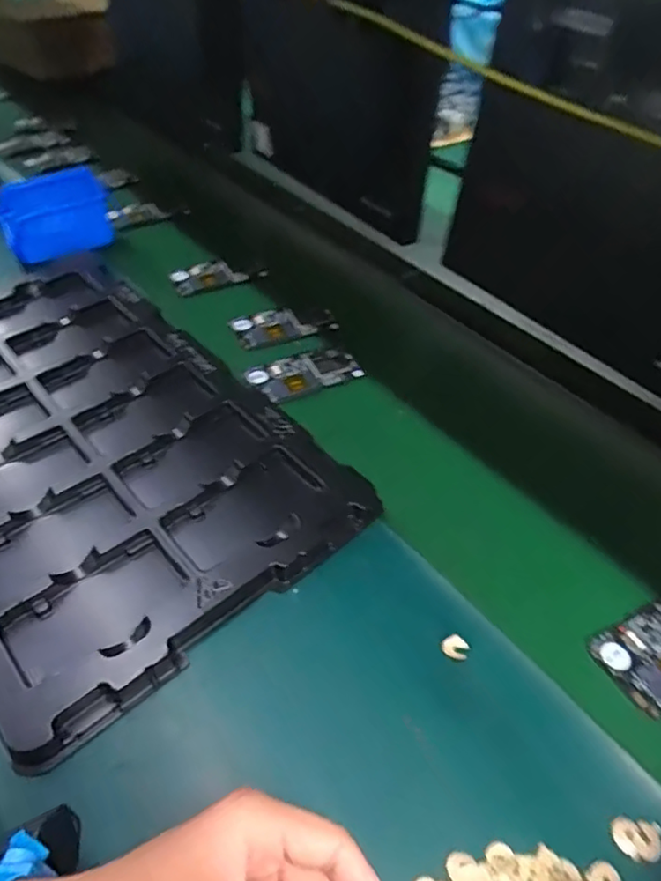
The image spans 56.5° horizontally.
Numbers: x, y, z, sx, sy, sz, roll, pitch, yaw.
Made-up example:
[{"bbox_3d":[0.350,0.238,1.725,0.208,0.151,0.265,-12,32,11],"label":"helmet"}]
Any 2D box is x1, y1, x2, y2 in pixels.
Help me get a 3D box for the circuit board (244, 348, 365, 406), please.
[{"bbox_3d":[-0.028,-0.077,0.694,0.123,0.006,0.063,-20,50,-22],"label":"circuit board"}]

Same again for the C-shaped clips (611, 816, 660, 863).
[{"bbox_3d":[0.190,0.245,0.379,0.030,0.004,0.021,5,49,2],"label":"C-shaped clips"}]

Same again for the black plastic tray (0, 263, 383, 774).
[{"bbox_3d":[-0.255,-0.014,0.611,0.332,0.036,0.547,-30,54,-29],"label":"black plastic tray"}]

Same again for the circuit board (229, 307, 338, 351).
[{"bbox_3d":[-0.058,-0.144,0.762,0.122,0.013,0.061,-19,60,-20],"label":"circuit board"}]

